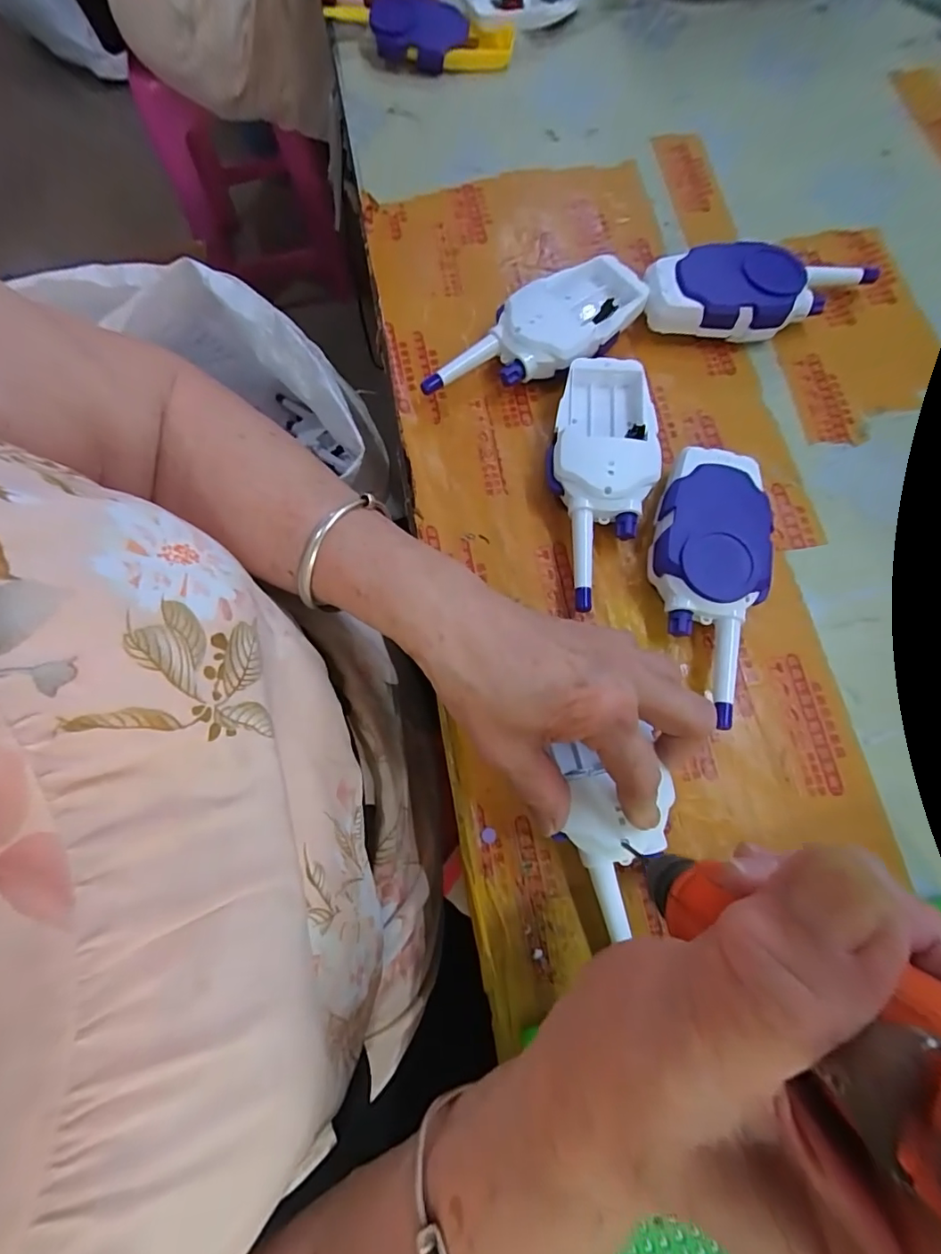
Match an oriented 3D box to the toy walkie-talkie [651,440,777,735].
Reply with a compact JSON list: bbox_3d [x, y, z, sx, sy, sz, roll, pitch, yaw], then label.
[{"bbox_3d":[0.138,-0.032,0.300,0.067,0.036,0.152,10,74,5],"label":"toy walkie-talkie"}]

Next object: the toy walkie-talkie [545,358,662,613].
[{"bbox_3d":[0.082,-0.092,0.319,0.064,0.036,0.160,0,73,2],"label":"toy walkie-talkie"}]

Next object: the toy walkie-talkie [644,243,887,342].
[{"bbox_3d":[0.209,-0.234,0.362,0.172,0.037,0.062,-2,73,2],"label":"toy walkie-talkie"}]

